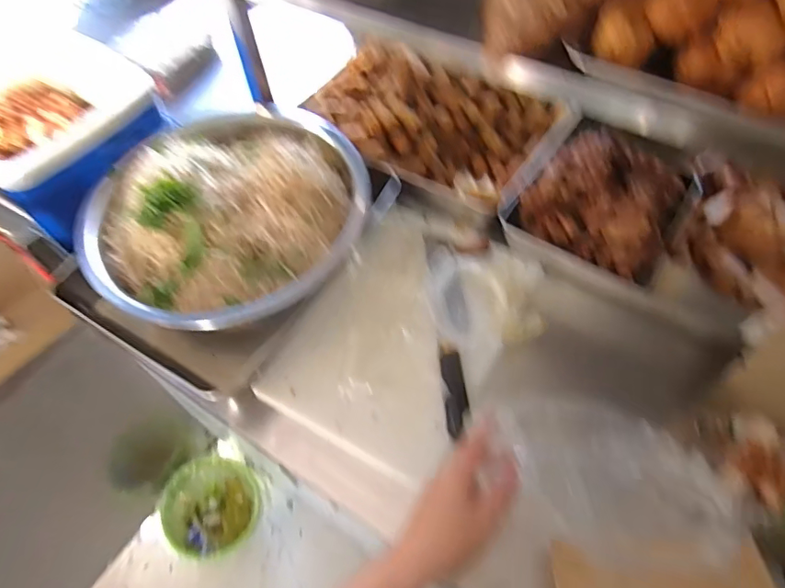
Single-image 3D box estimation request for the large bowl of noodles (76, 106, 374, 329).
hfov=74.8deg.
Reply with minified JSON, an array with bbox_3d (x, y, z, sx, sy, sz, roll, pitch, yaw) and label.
[{"bbox_3d":[-0.216,-0.112,0.667,0.321,0.105,0.336,-2,57,2],"label":"large bowl of noodles"}]

